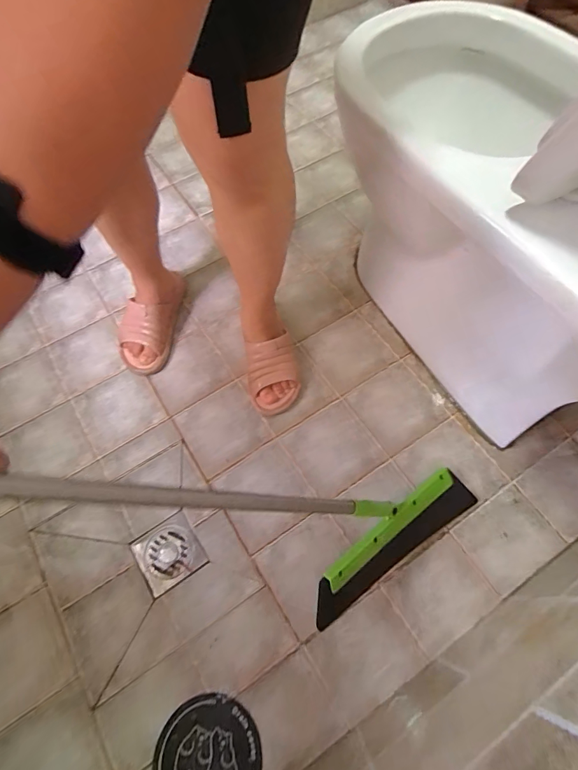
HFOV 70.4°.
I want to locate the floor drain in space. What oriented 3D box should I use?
[{"bbox_3d":[-0.204,0.286,0.697,0.101,0.011,0.104,-33,66,-13],"label":"floor drain"}]

